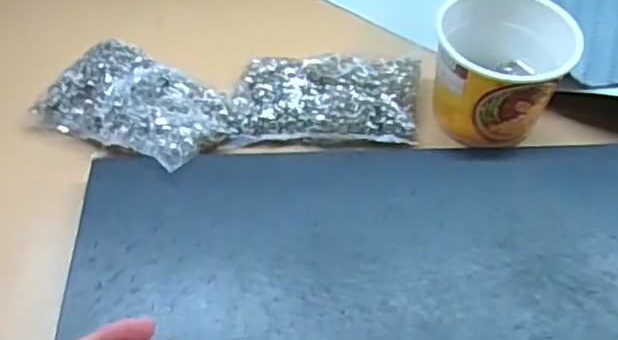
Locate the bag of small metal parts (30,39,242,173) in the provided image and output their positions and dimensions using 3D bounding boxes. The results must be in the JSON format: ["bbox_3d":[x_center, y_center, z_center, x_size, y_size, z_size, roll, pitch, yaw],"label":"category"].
[{"bbox_3d":[-0.123,-0.047,0.466,0.131,0.029,0.080,25,56,17],"label":"bag of small metal parts"}]

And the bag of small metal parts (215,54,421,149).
[{"bbox_3d":[0.013,-0.054,0.478,0.137,0.017,0.076,2,53,1],"label":"bag of small metal parts"}]

